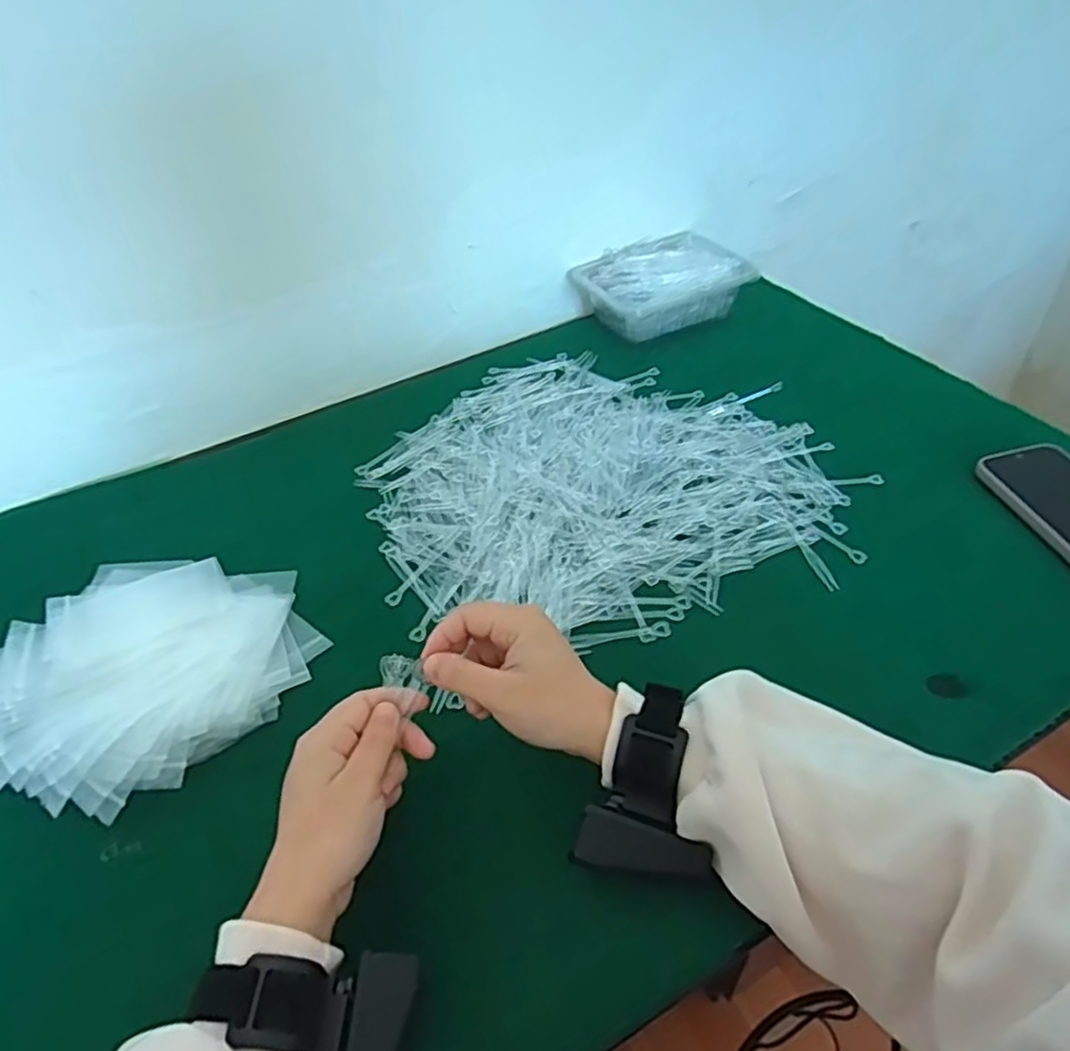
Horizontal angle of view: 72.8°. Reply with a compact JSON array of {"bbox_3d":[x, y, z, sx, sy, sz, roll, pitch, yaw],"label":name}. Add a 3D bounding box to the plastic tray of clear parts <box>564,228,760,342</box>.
[{"bbox_3d":[0.144,-0.270,0.825,0.170,0.062,0.126,-24,49,-18],"label":"plastic tray of clear parts"}]

